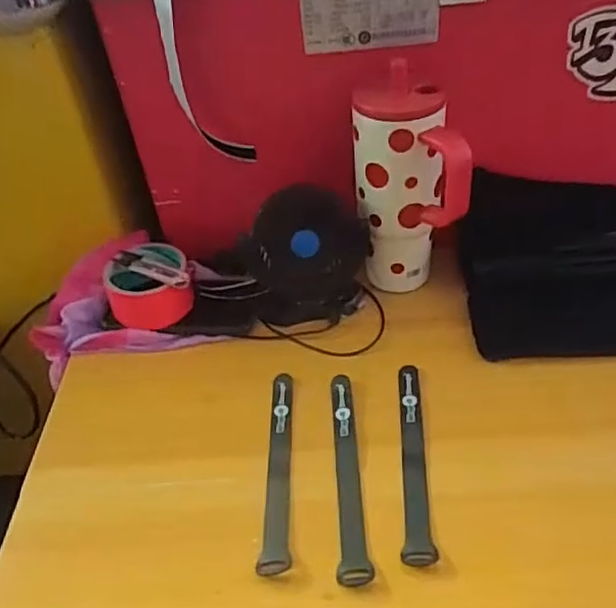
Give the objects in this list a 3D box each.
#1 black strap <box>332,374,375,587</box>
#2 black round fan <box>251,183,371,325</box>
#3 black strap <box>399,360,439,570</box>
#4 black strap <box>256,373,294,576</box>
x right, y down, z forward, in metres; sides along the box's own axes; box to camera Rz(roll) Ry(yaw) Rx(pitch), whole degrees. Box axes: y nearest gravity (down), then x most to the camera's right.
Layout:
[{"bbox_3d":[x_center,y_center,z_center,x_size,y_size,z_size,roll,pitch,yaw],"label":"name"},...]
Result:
[{"bbox_3d":[0.034,0.135,0.508,0.024,0.005,0.190,-4,42,4],"label":"black strap"},{"bbox_3d":[0.002,-0.051,0.633,0.123,0.125,0.072,-4,42,5],"label":"black round fan"},{"bbox_3d":[0.088,0.125,0.516,0.024,0.004,0.190,-2,42,6],"label":"black strap"},{"bbox_3d":[-0.023,0.134,0.520,0.022,0.007,0.190,-4,42,5],"label":"black strap"}]

